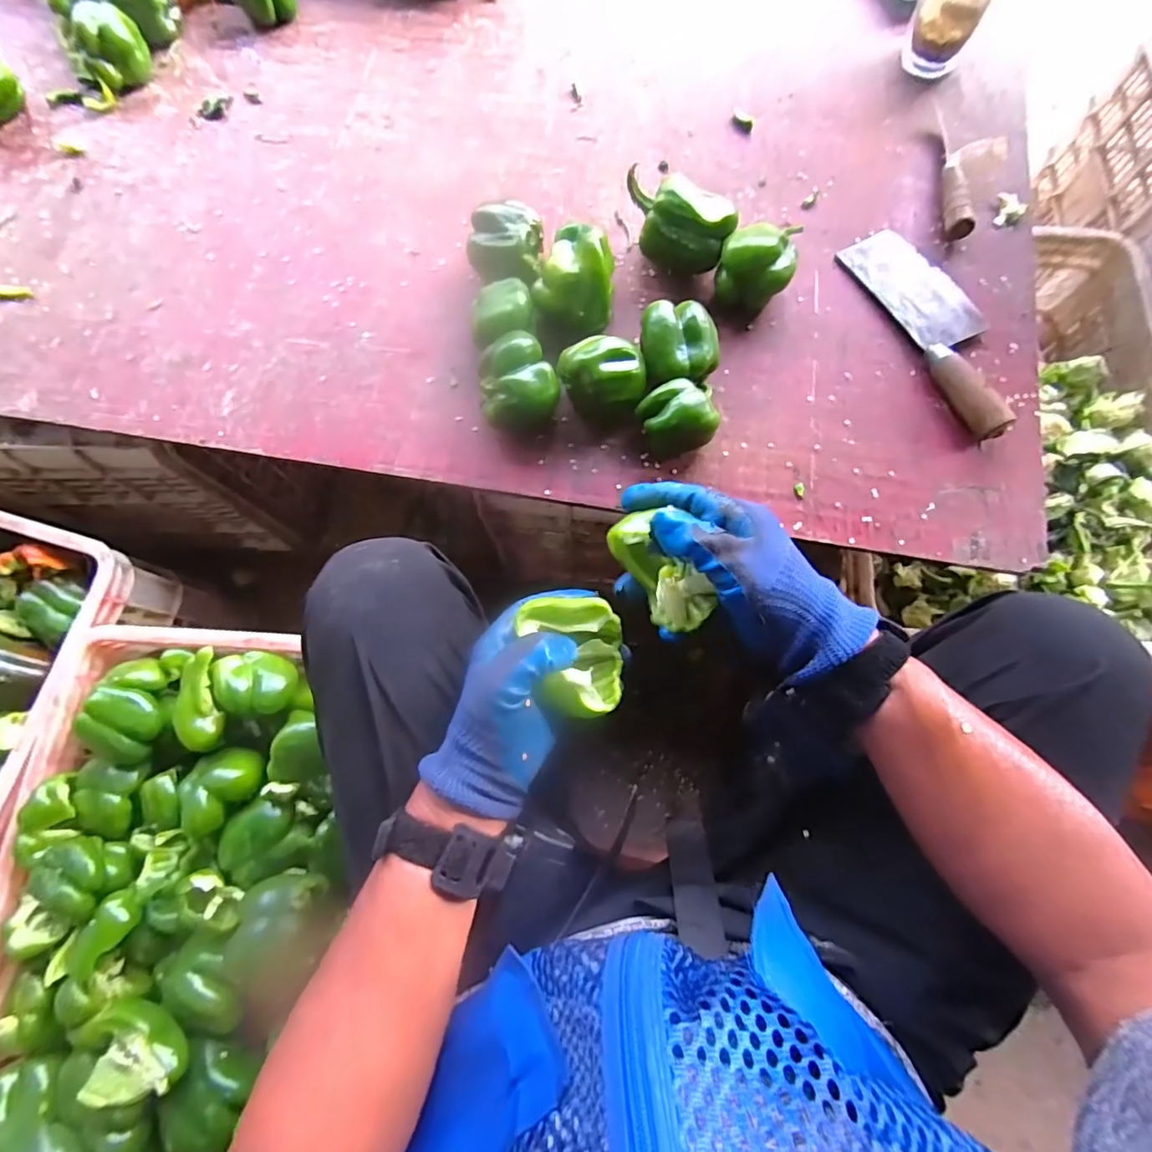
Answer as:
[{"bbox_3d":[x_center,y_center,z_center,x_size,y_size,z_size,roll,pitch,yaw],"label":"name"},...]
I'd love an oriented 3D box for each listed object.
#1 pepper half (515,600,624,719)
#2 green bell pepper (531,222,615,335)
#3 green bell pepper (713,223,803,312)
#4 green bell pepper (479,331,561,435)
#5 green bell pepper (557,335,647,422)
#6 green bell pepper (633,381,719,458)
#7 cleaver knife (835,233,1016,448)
[{"bbox_3d":[-0.002,0.055,0.366,0.067,0.038,0.075,-2,75,1],"label":"pepper half"},{"bbox_3d":[-0.002,-0.274,0.518,0.072,0.084,0.073,0,75,1],"label":"green bell pepper"},{"bbox_3d":[0.176,-0.301,0.533,0.073,0.065,0.060,5,75,3],"label":"green bell pepper"},{"bbox_3d":[-0.052,-0.166,0.491,0.067,0.072,0.070,0,75,1],"label":"green bell pepper"},{"bbox_3d":[0.024,-0.180,0.500,0.076,0.063,0.061,22,77,7],"label":"green bell pepper"},{"bbox_3d":[0.092,-0.148,0.491,0.070,0.056,0.064,-3,75,1],"label":"green bell pepper"},{"bbox_3d":[0.358,-0.248,0.524,0.083,0.033,0.241,-24,76,-5],"label":"cleaver knife"}]

